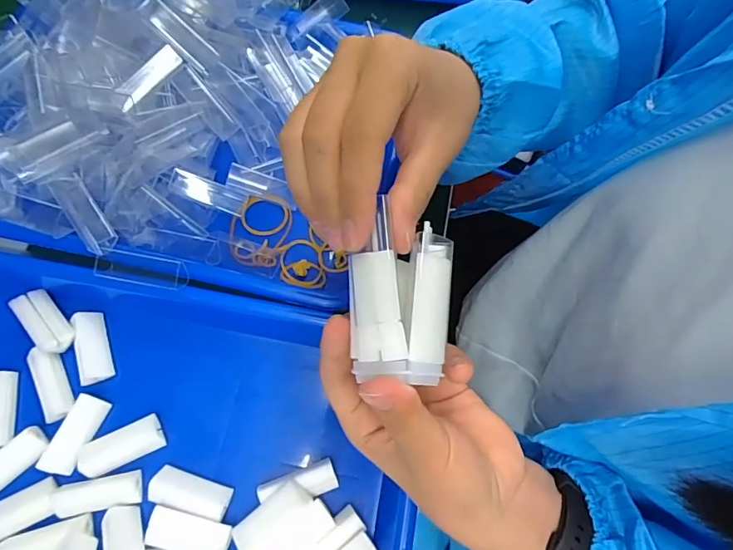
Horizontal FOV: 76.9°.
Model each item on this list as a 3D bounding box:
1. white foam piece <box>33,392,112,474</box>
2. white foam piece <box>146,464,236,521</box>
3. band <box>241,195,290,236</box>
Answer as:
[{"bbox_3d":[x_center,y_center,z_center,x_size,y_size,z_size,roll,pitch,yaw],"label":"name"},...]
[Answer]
[{"bbox_3d":[-0.177,0.096,0.279,0.018,0.010,0.045,20,69,5],"label":"white foam piece"},{"bbox_3d":[-0.104,0.129,0.273,0.047,0.008,0.019,15,69,3],"label":"white foam piece"},{"bbox_3d":[-0.076,-0.045,0.348,0.035,0.005,0.031,4,76,-7],"label":"band"}]

